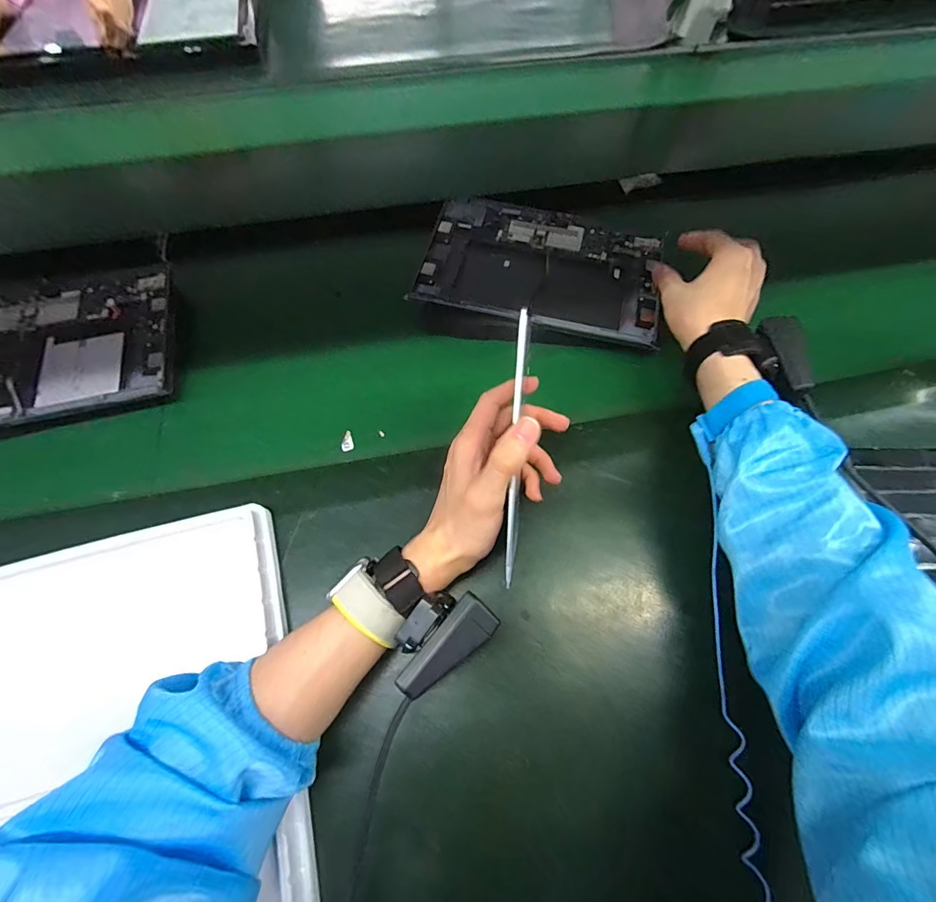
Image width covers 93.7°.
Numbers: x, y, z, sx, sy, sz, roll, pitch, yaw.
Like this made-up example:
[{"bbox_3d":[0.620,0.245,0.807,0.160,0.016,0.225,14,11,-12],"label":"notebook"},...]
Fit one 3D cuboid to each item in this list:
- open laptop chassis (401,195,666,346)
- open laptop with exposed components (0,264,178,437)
[{"bbox_3d":[0.081,-0.203,0.475,0.249,0.015,0.161,16,70,5],"label":"open laptop chassis"},{"bbox_3d":[-0.421,-0.098,0.428,0.254,0.021,0.162,-15,71,-6],"label":"open laptop with exposed components"}]

